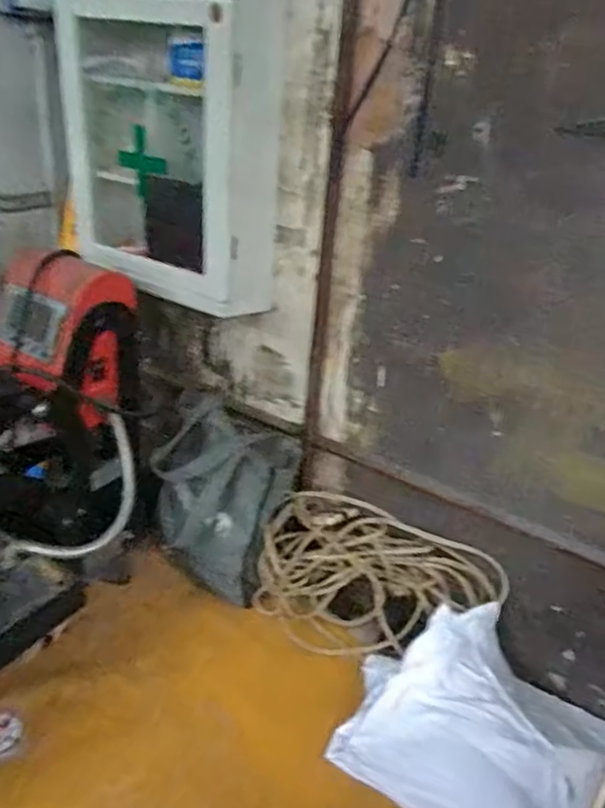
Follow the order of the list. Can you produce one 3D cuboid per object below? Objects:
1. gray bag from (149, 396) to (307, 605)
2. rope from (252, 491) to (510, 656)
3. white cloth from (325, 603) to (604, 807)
[{"bbox_3d":[-0.124,0.148,0.975,0.214,0.268,0.132,11,29,11],"label":"gray bag"},{"bbox_3d":[0.111,0.276,0.939,0.339,0.151,0.169,18,31,23],"label":"rope"},{"bbox_3d":[0.217,0.392,0.787,0.296,0.096,0.287,24,34,32],"label":"white cloth"}]

